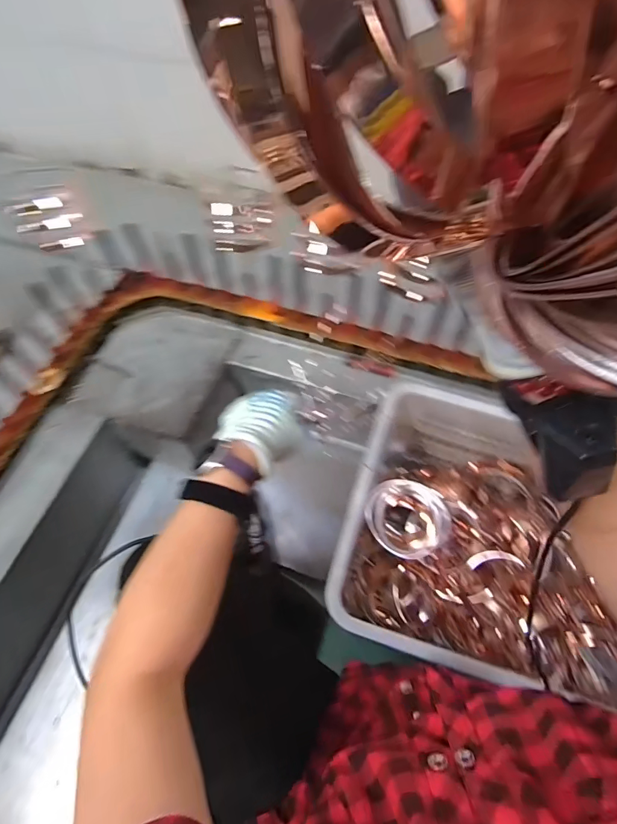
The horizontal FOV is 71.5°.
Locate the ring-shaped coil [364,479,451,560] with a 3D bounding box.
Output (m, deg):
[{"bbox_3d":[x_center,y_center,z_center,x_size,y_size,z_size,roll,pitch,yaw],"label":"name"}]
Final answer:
[{"bbox_3d":[0.169,0.182,0.732,0.141,0.038,0.131,0,60,0],"label":"ring-shaped coil"}]

